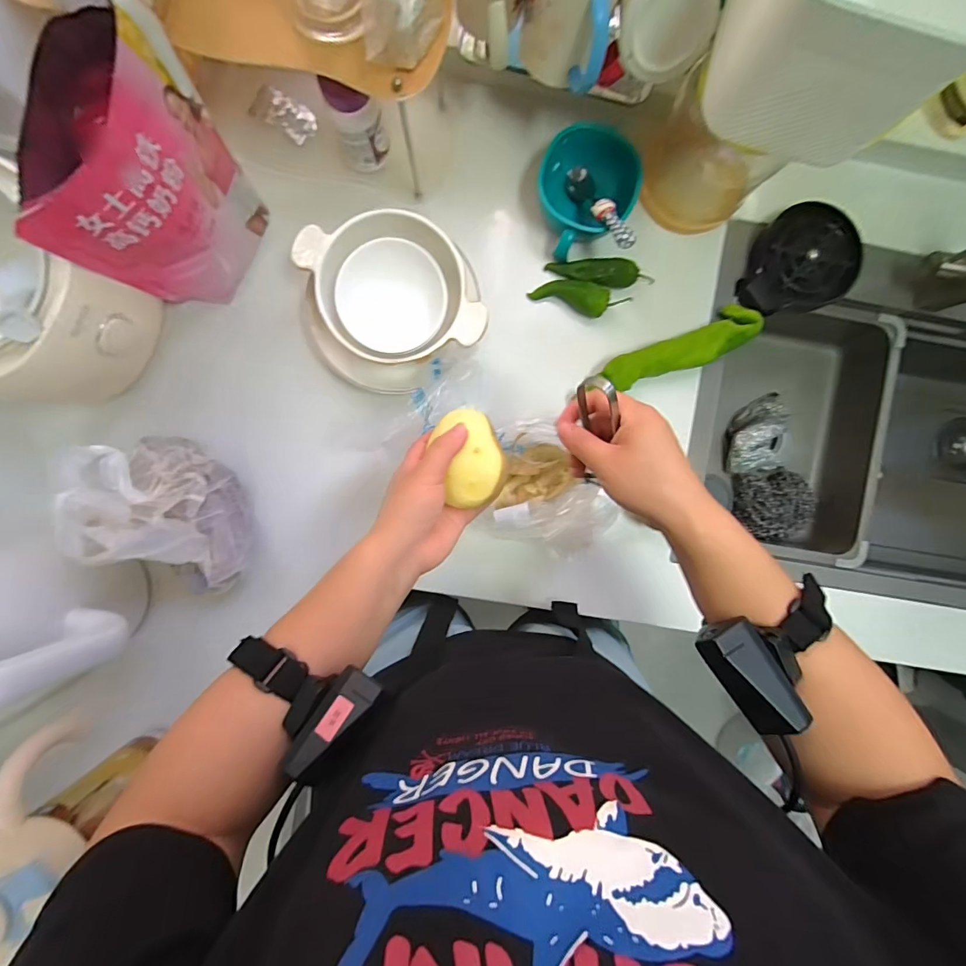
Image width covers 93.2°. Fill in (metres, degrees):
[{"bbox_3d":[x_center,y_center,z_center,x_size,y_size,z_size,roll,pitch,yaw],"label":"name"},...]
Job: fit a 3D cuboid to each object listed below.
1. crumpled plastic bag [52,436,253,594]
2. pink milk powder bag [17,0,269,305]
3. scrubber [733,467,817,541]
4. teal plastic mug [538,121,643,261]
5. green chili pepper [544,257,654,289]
[{"bbox_3d":[-0.322,0.031,0.462,0.081,0.158,0.180,-33,93,-1],"label":"crumpled plastic bag"},{"bbox_3d":[-0.311,-0.275,0.446,0.065,0.216,0.178,23,91,-3],"label":"pink milk powder bag"},{"bbox_3d":[0.429,0.030,0.672,0.106,0.038,0.100,-9,92,-2],"label":"scrubber"},{"bbox_3d":[0.123,-0.351,0.546,0.113,0.057,0.120,0,92,-2],"label":"teal plastic mug"},{"bbox_3d":[0.148,-0.261,0.567,0.131,0.019,0.031,1,92,-2],"label":"green chili pepper"}]

